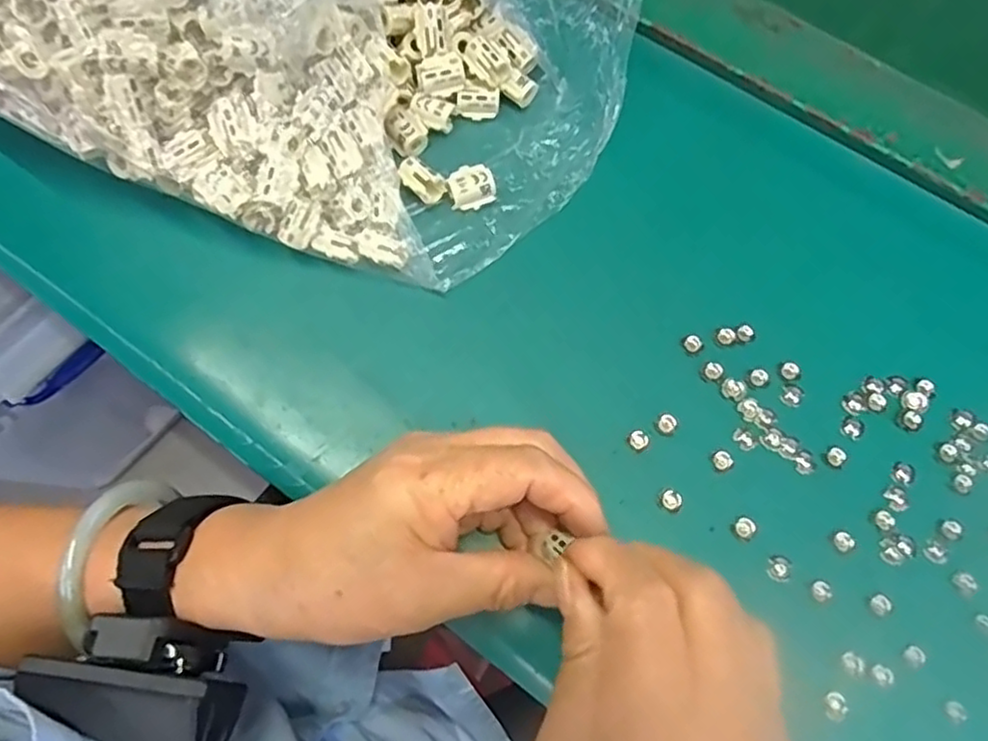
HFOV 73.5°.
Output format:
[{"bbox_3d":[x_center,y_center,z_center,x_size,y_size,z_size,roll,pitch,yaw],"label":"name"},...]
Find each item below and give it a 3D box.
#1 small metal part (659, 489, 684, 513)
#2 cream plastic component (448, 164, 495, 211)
[{"bbox_3d":[0.075,0.054,0.278,0.010,0.004,0.009,28,73,7],"label":"small metal part"},{"bbox_3d":[-0.011,-0.089,0.323,0.021,0.012,0.017,-12,72,-4],"label":"cream plastic component"}]

